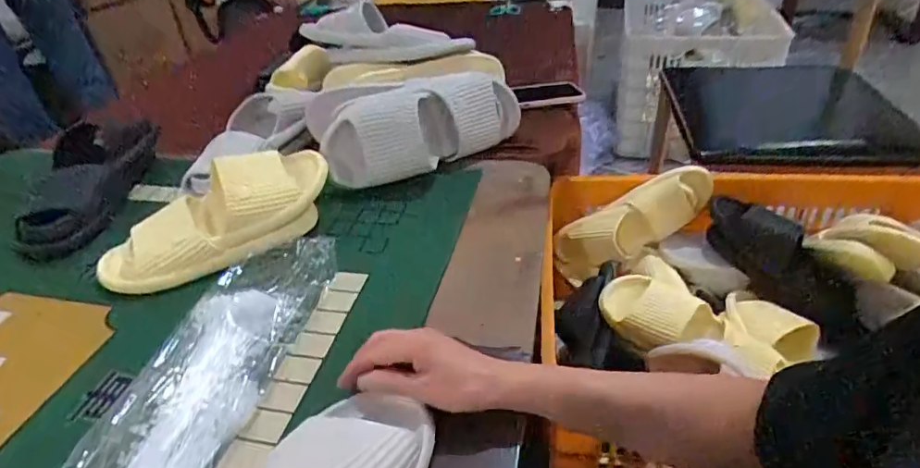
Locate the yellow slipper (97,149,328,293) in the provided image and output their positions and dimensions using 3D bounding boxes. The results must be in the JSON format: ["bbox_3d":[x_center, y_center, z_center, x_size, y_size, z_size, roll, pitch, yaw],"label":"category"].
[{"bbox_3d":[-0.287,-0.017,0.627,0.272,0.083,0.092,-28,39,-9],"label":"yellow slipper"}]

